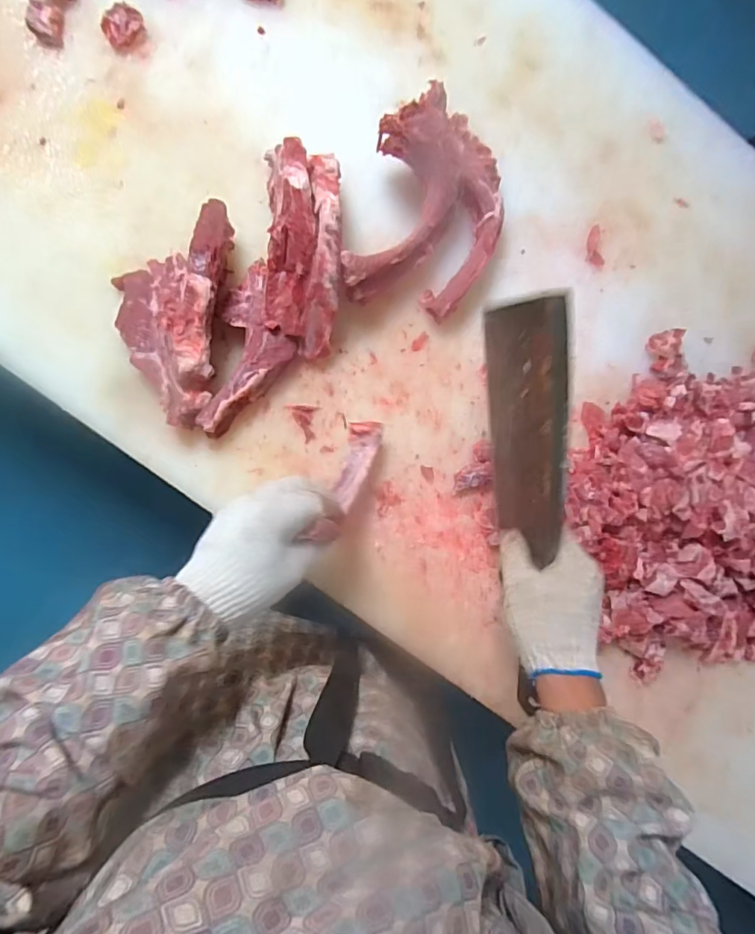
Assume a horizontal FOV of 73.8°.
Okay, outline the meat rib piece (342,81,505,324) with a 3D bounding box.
[{"bbox_3d":[0.063,-0.286,0.559,0.158,0.094,0.229,16,87,-8],"label":"meat rib piece"}]

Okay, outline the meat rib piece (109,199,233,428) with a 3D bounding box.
[{"bbox_3d":[-0.221,-0.162,0.520,0.113,0.078,0.228,7,88,-8],"label":"meat rib piece"}]

